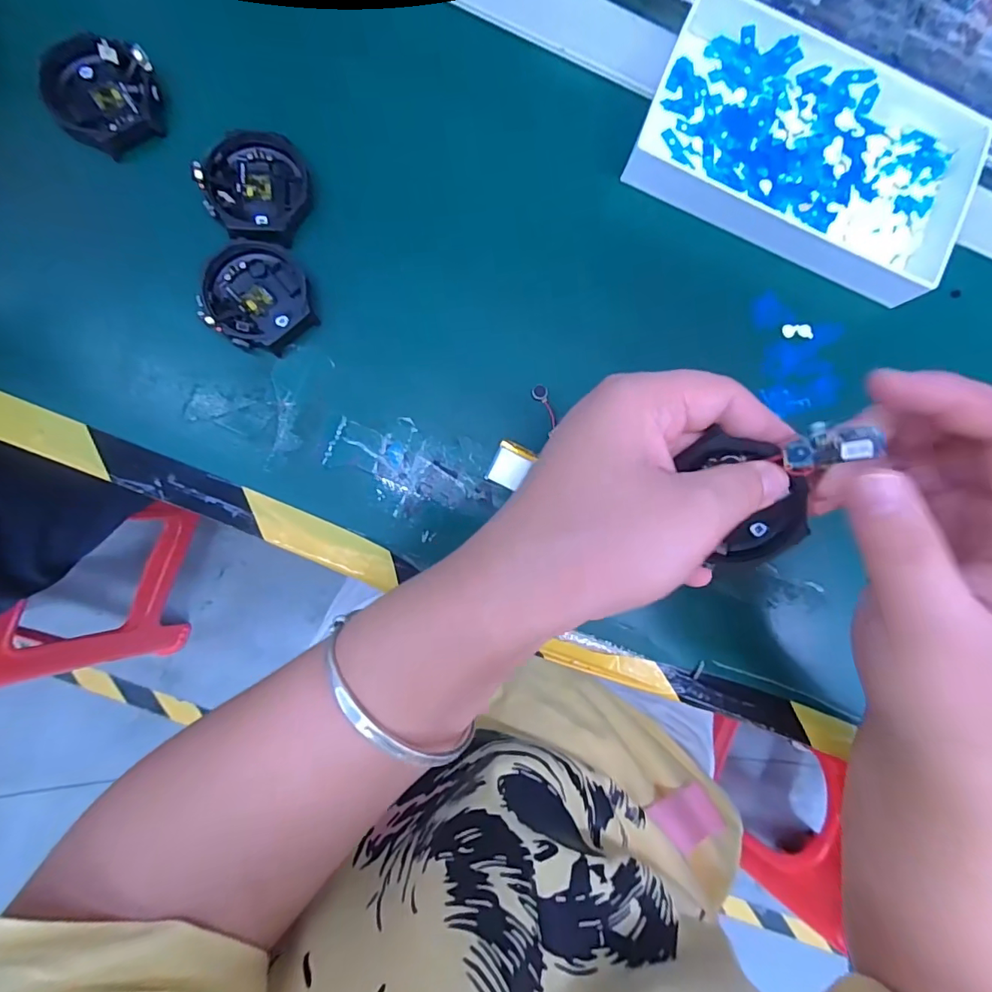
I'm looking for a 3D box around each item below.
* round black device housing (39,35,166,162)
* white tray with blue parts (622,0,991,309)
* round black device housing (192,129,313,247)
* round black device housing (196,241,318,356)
[{"bbox_3d":[-0.190,-0.193,0.241,0.054,0.015,0.049,17,86,-6],"label":"round black device housing"},{"bbox_3d":[0.171,-0.183,0.268,0.178,0.026,0.110,22,85,-5],"label":"white tray with blue parts"},{"bbox_3d":[-0.117,-0.153,0.241,0.048,0.012,0.053,18,85,-6],"label":"round black device housing"},{"bbox_3d":[-0.116,-0.098,0.239,0.049,0.013,0.052,0,87,-7],"label":"round black device housing"}]

